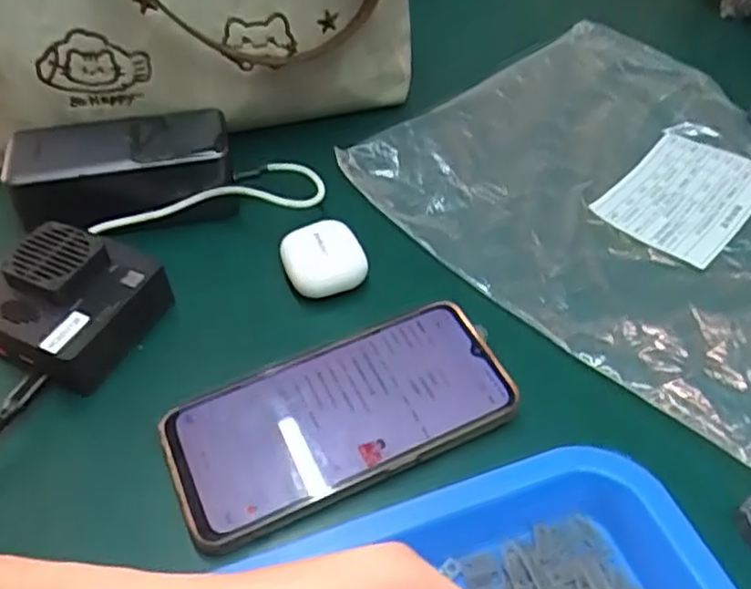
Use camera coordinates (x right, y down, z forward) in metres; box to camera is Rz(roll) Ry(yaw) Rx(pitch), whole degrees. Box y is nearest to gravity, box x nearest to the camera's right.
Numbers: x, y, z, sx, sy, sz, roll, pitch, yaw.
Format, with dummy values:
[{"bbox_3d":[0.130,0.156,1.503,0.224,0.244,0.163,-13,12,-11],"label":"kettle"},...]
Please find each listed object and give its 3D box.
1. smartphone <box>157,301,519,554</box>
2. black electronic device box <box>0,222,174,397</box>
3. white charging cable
[{"bbox_3d":[-0.017,0.057,0.352,0.164,0.012,0.078,-18,49,-16],"label":"smartphone"},{"bbox_3d":[-0.161,0.002,0.380,0.073,0.038,0.075,18,50,16],"label":"black electronic device box"},{"bbox_3d":[-0.100,-0.059,0.440,0.137,0.012,0.038,-8,47,-7],"label":"white charging cable"}]

